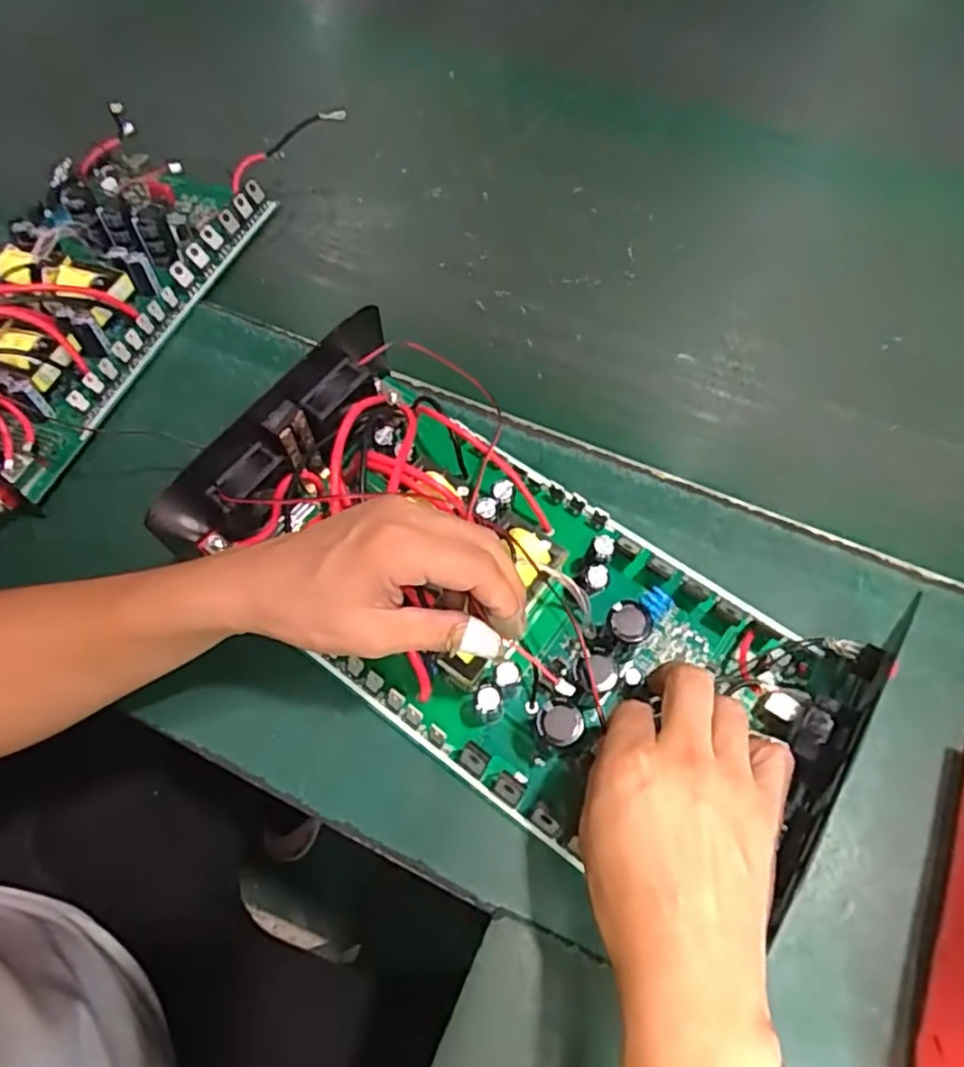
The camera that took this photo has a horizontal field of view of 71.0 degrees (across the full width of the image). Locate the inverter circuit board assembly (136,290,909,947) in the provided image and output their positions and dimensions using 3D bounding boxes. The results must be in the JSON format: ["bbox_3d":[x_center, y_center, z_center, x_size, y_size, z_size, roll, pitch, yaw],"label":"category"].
[{"bbox_3d":[0.019,0.033,0.378,0.361,0.090,0.185,32,67,17],"label":"inverter circuit board assembly"}]

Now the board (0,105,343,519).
[{"bbox_3d":[-0.312,-0.203,0.512,0.187,0.077,0.382,24,65,13],"label":"board"}]

